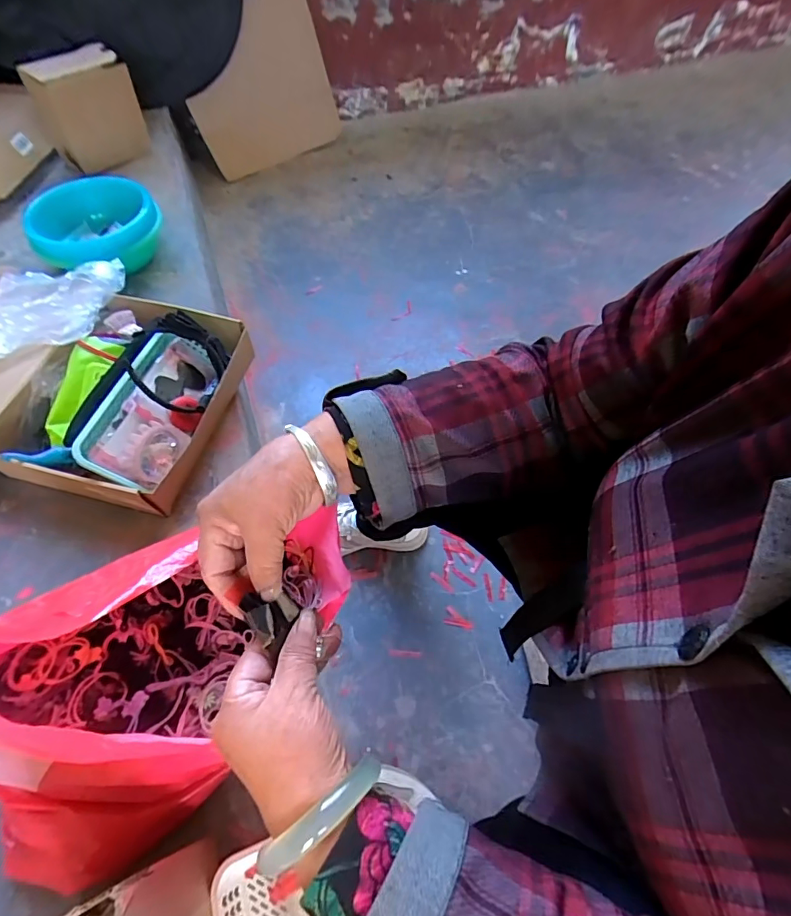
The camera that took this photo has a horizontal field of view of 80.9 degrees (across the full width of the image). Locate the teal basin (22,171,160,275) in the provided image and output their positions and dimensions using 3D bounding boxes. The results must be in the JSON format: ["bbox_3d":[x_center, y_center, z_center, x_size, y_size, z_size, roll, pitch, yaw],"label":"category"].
[{"bbox_3d":[-0.595,-0.453,0.933,0.230,0.117,0.173,-14,61,-8],"label":"teal basin"}]

